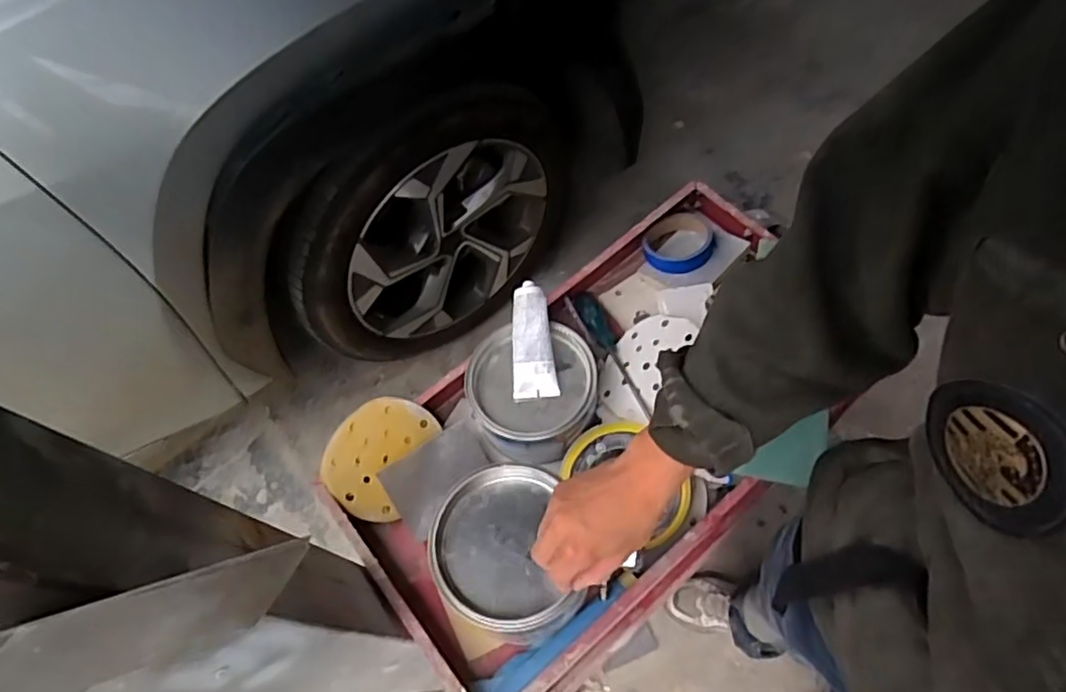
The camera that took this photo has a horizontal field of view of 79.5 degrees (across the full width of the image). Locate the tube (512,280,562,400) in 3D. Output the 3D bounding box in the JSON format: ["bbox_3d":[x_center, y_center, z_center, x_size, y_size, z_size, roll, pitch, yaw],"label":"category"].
[{"bbox_3d":[-0.001,-0.006,0.757,0.050,0.025,0.132,-5,80,1],"label":"tube"}]

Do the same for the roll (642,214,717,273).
[{"bbox_3d":[0.198,-0.139,0.872,0.090,0.027,0.089,-3,64,5],"label":"roll"}]

